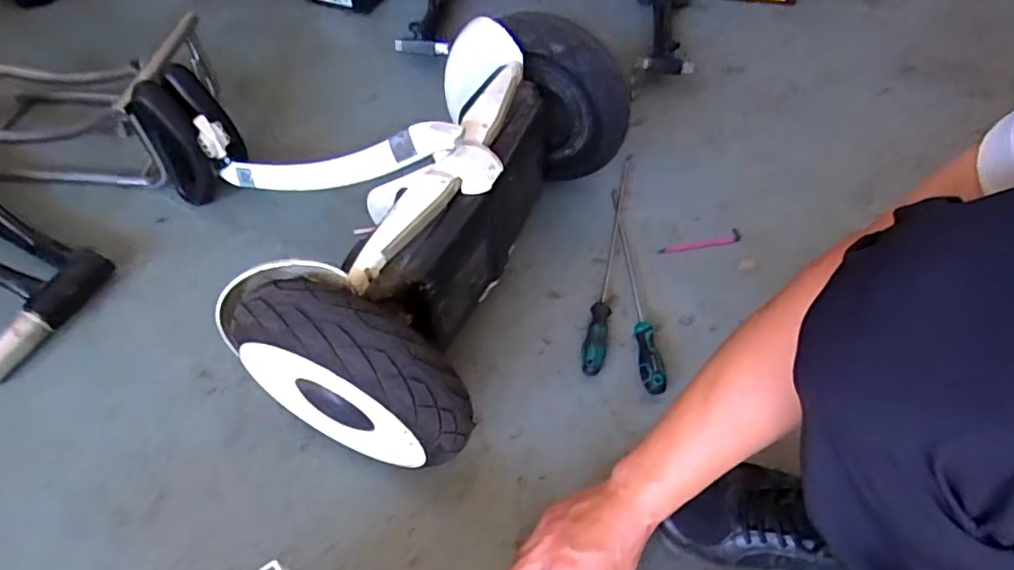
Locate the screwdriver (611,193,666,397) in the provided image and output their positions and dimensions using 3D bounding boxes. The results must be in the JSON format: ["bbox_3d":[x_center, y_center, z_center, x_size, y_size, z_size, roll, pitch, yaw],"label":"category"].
[{"bbox_3d":[0.164,-0.004,0.787,0.027,0.025,0.326,-3,53,-3],"label":"screwdriver"}]

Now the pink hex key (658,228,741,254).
[{"bbox_3d":[0.278,-0.060,0.844,0.126,0.007,0.020,-12,54,-9],"label":"pink hex key"}]

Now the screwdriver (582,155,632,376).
[{"bbox_3d":[0.146,-0.044,0.814,0.027,0.031,0.389,11,54,8],"label":"screwdriver"}]

